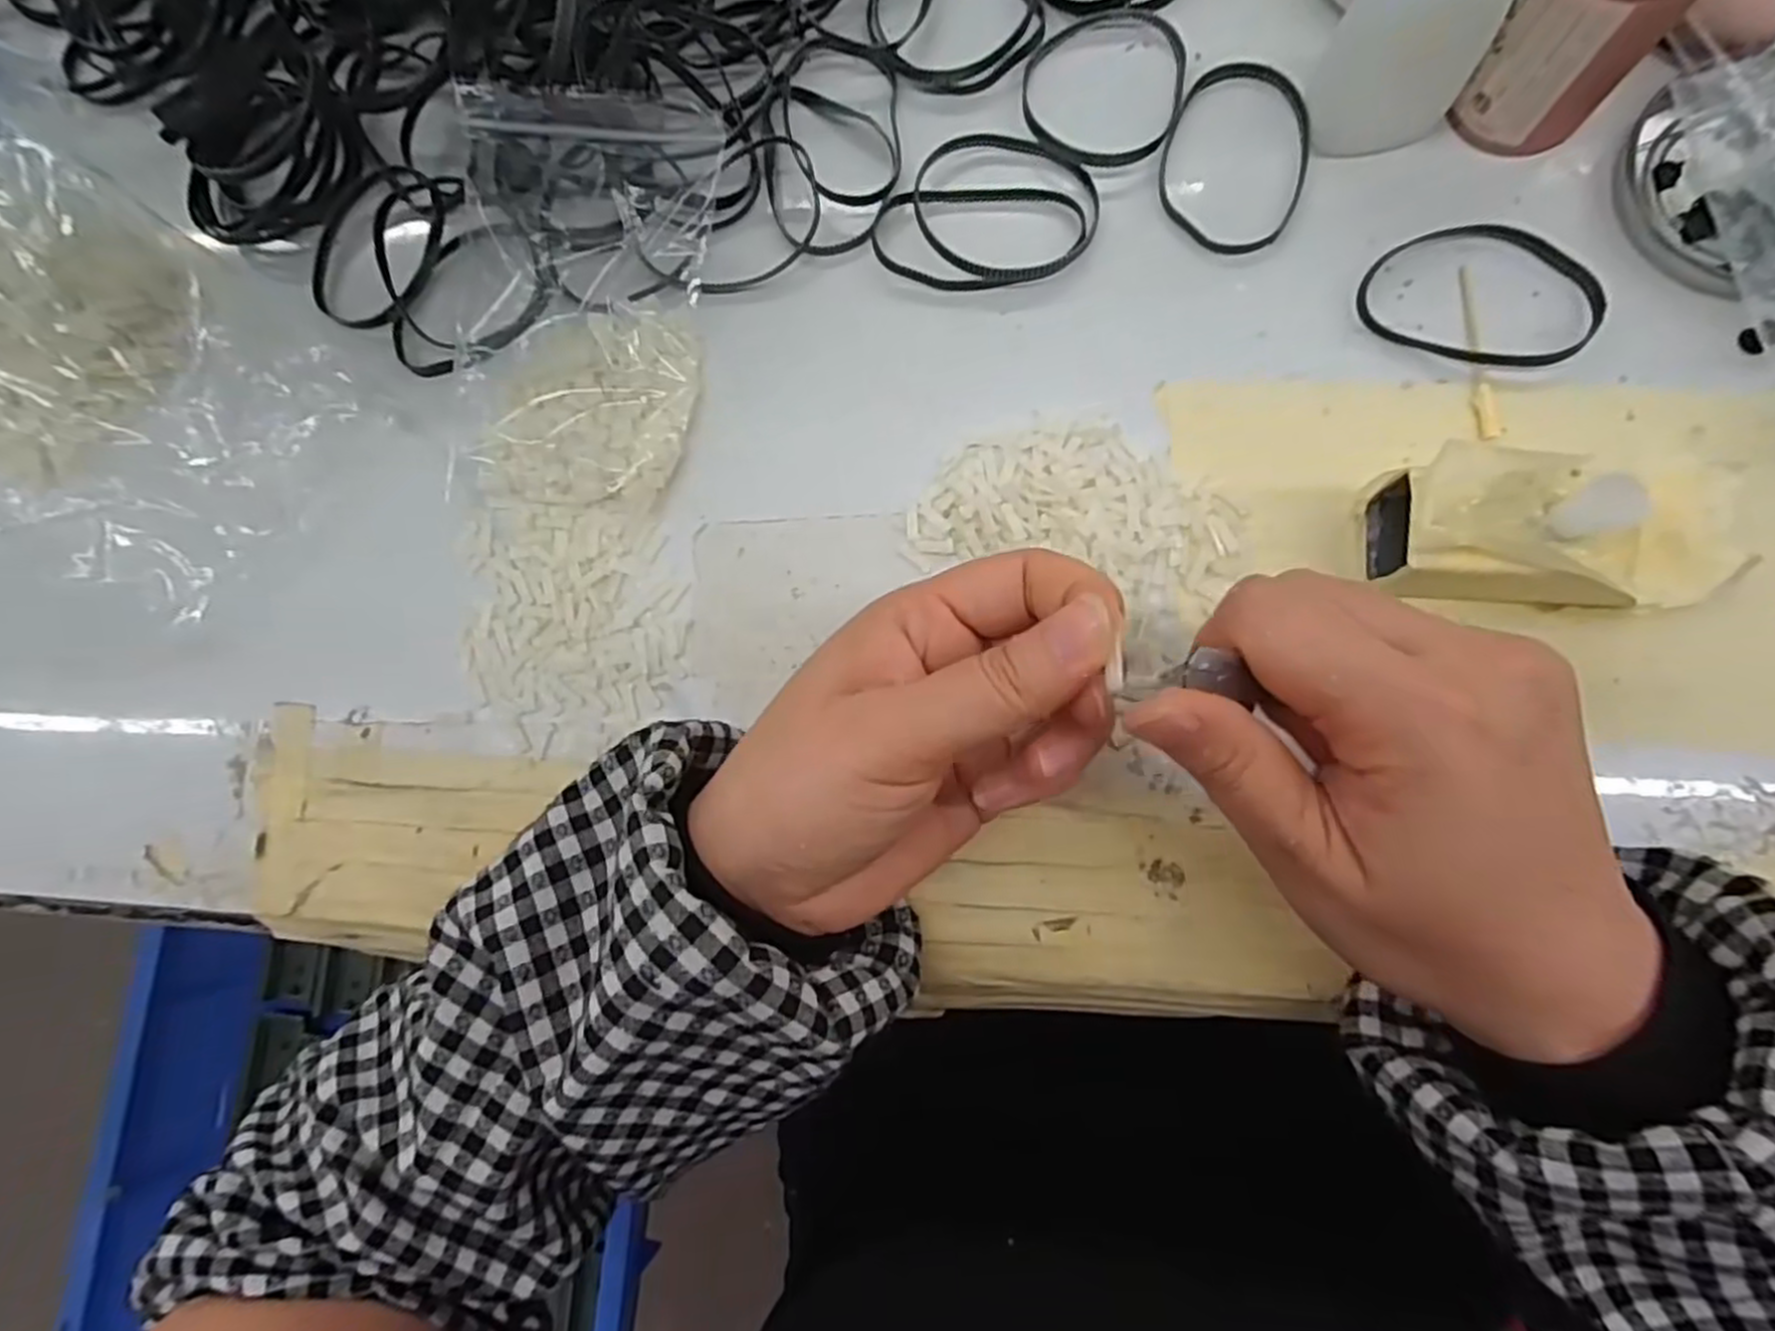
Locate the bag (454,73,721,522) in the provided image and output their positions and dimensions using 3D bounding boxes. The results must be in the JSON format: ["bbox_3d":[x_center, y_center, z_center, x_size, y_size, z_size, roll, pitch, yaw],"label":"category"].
[{"bbox_3d":[-0.110,-0.133,0.269,0.086,0.031,0.150,6,85,7],"label":"bag"}]

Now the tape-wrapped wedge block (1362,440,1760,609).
[{"bbox_3d":[0.184,-0.035,0.220,0.083,0.039,0.042,7,85,7],"label":"tape-wrapped wedge block"}]

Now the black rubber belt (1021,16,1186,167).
[{"bbox_3d":[0.076,-0.203,0.271,0.055,0.005,0.061,8,85,7],"label":"black rubber belt"}]

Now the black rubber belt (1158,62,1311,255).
[{"bbox_3d":[0.119,-0.175,0.262,0.049,0.004,0.068,16,86,8],"label":"black rubber belt"}]

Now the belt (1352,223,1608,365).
[{"bbox_3d":[0.191,-0.121,0.247,0.070,0.006,0.047,19,87,8],"label":"belt"}]

